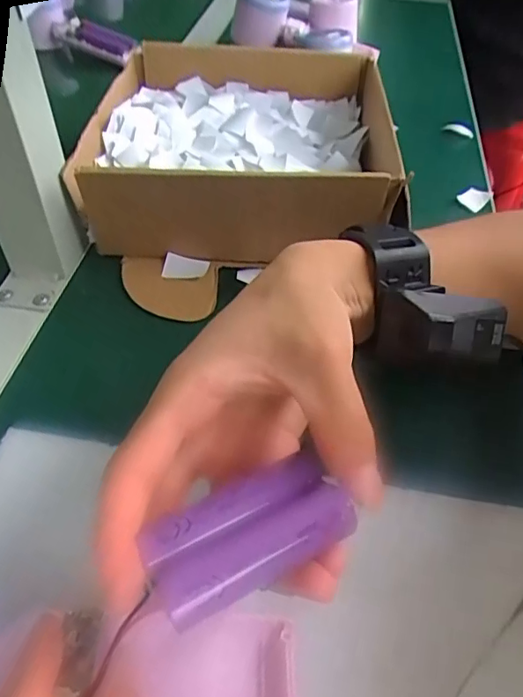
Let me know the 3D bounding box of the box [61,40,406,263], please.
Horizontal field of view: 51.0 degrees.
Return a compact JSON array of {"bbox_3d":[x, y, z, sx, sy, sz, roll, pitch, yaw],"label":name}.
[{"bbox_3d":[-0.015,-0.156,0.427,0.216,0.075,0.240,5,48,3],"label":"box"}]

